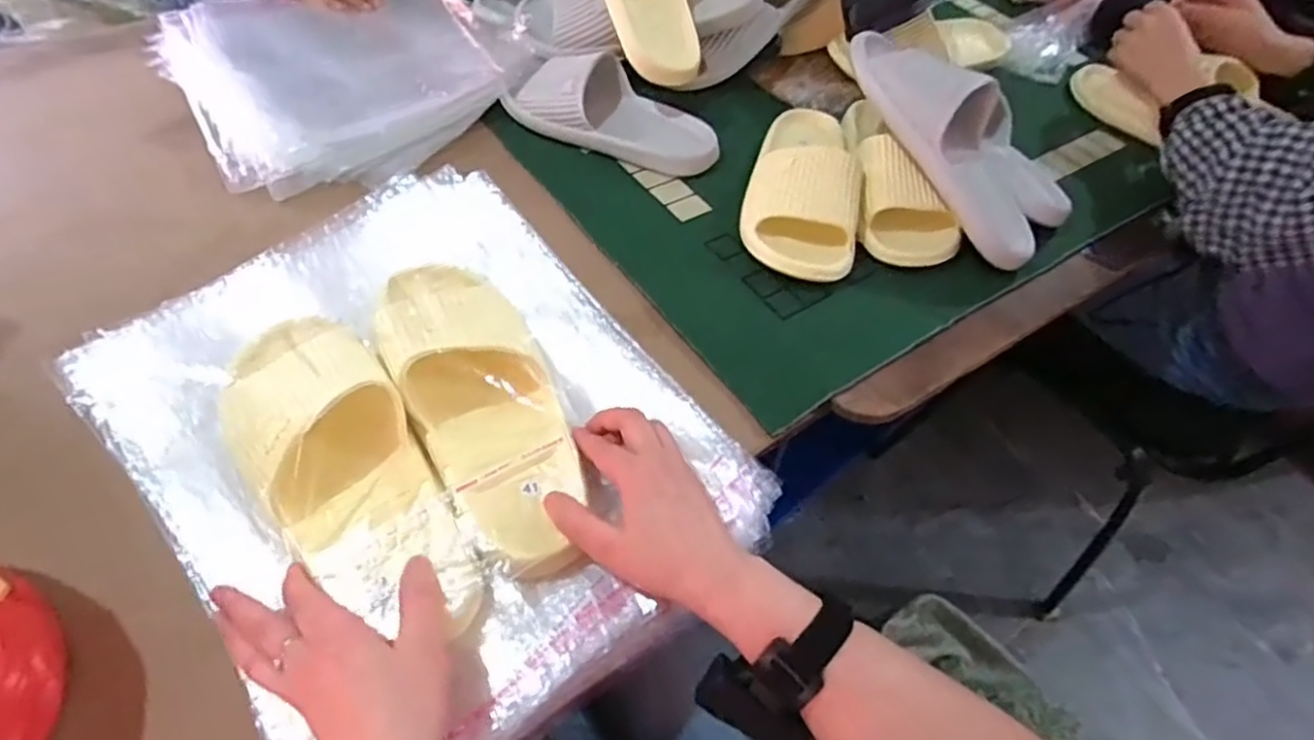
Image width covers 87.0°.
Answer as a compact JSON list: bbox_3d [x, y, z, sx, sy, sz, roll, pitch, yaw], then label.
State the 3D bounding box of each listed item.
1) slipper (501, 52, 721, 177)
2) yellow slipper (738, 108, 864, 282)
[{"bbox_3d":[-0.046,-0.292,0.763,0.242,0.059,0.103,22,55,13],"label":"slipper"},{"bbox_3d":[0.153,-0.202,0.704,0.109,0.066,0.263,11,53,5],"label":"yellow slipper"}]

